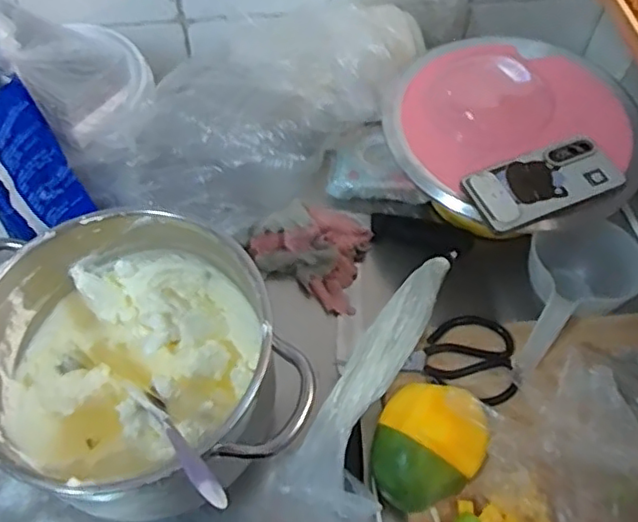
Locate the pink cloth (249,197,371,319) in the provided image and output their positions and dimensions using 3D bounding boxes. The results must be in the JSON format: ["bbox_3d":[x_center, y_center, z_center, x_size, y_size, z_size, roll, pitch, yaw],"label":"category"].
[{"bbox_3d":[-0.015,-0.013,0.732,0.135,0.059,0.112,14,58,8],"label":"pink cloth"}]

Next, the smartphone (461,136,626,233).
[{"bbox_3d":[0.237,-0.084,0.651,0.160,0.016,0.078,-23,62,-13],"label":"smartphone"}]

